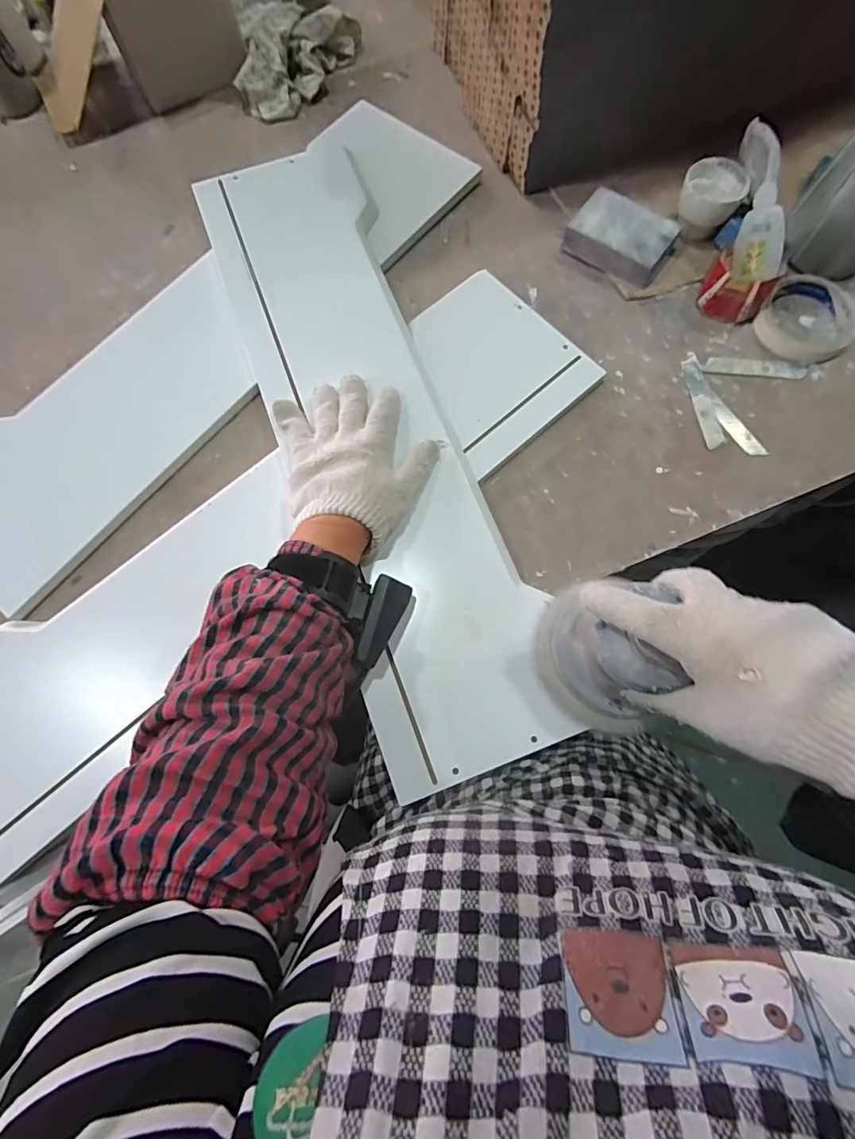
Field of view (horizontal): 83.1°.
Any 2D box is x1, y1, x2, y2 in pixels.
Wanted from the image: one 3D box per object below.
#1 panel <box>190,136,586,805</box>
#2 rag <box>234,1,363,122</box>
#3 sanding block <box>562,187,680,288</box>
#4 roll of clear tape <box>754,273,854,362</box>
[{"bbox_3d":[-0.059,-0.143,0.442,0.156,0.014,0.641,-19,75,-6],"label":"panel"},{"bbox_3d":[-0.155,-0.622,0.579,0.144,0.044,0.170,-2,72,0],"label":"rag"},{"bbox_3d":[0.199,-0.340,0.498,0.098,0.031,0.074,33,75,10],"label":"sanding block"},{"bbox_3d":[0.377,-0.247,0.475,0.087,0.016,0.095,0,72,0],"label":"roll of clear tape"}]

